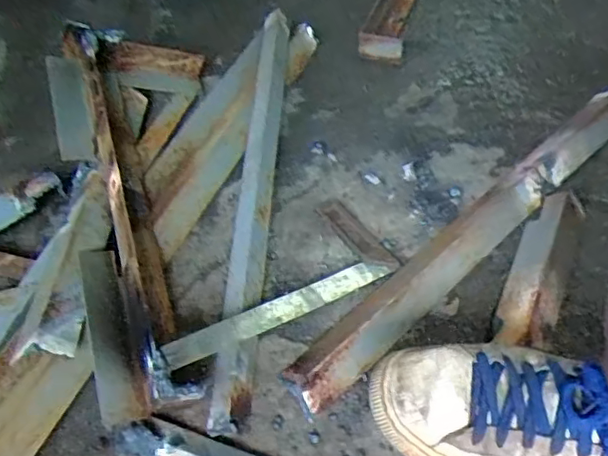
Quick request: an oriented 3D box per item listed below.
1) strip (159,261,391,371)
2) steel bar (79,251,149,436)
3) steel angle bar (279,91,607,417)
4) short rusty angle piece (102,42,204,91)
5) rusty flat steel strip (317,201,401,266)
[{"bbox_3d":[-0.017,0.072,0.559,0.234,0.009,0.027,-19,58,-33],"label":"strip"},{"bbox_3d":[-0.173,0.089,0.541,0.036,0.007,0.176,3,48,-35],"label":"steel bar"},{"bbox_3d":[0.187,-0.005,0.639,0.527,0.039,0.053,-36,59,-26],"label":"steel angle bar"},{"bbox_3d":[-0.196,-0.209,0.800,0.140,0.038,0.059,-6,47,-40],"label":"short rusty angle piece"},{"bbox_3d":[0.054,0.005,0.648,0.030,0.009,0.113,-20,46,-24],"label":"rusty flat steel strip"}]

